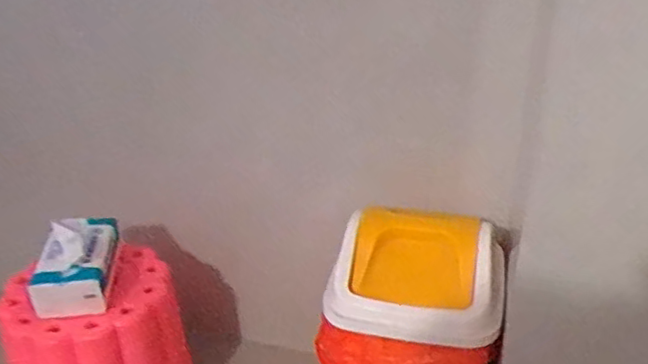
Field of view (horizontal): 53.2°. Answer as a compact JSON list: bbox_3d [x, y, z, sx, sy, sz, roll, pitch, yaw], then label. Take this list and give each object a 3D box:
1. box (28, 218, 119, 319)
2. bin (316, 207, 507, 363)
[{"bbox_3d":[-0.345,0.111,0.911,0.100,0.067,0.162,-5,27,-9],"label":"box"},{"bbox_3d":[0.109,0.246,0.854,0.216,0.366,0.172,5,27,11],"label":"bin"}]

